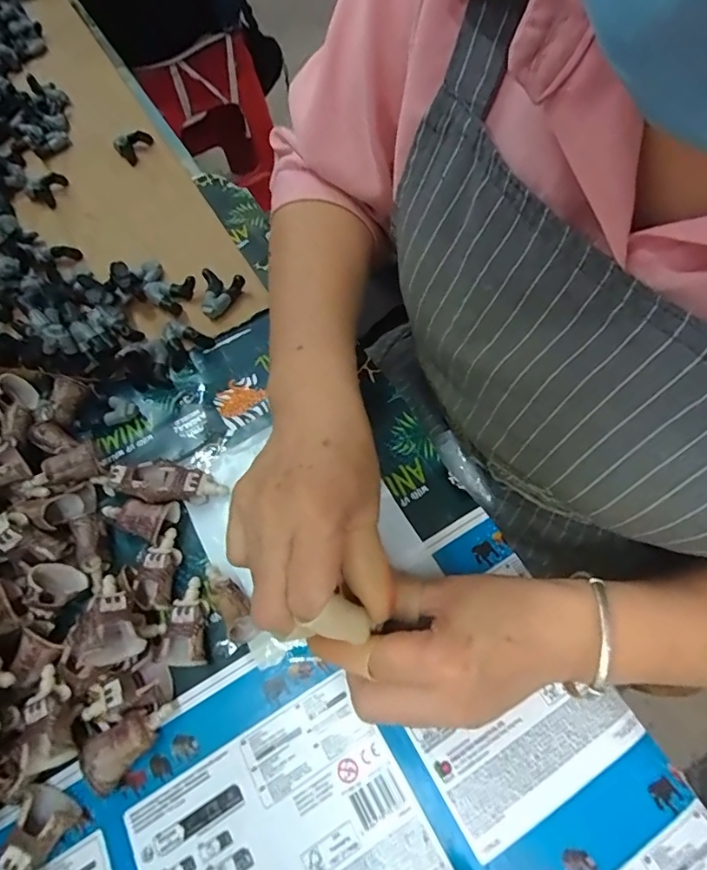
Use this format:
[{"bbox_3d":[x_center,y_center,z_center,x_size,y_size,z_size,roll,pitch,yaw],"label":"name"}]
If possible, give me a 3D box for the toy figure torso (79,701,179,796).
[{"bbox_3d":[-0.119,0.165,0.266,0.047,0.018,0.027,-32,65,-13],"label":"toy figure torso"}]

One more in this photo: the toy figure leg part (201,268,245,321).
[{"bbox_3d":[-0.109,-0.120,0.417,0.034,0.018,0.040,-8,62,0],"label":"toy figure leg part"}]

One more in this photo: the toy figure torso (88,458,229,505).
[{"bbox_3d":[-0.132,0.033,0.337,0.088,0.017,0.026,3,62,5],"label":"toy figure torso"}]

